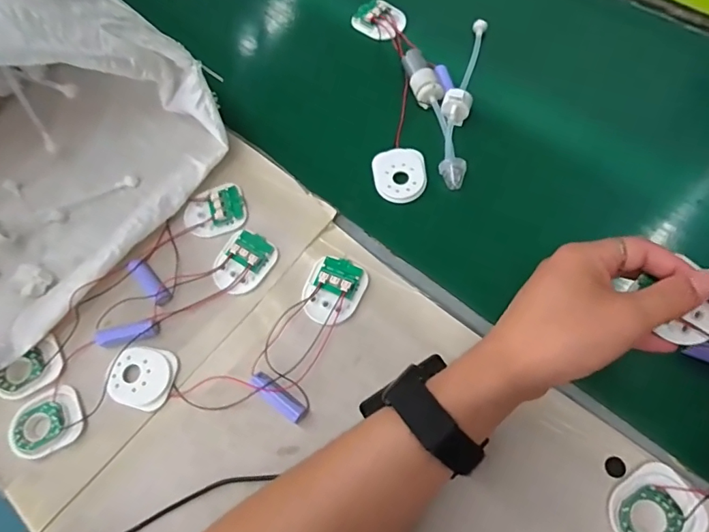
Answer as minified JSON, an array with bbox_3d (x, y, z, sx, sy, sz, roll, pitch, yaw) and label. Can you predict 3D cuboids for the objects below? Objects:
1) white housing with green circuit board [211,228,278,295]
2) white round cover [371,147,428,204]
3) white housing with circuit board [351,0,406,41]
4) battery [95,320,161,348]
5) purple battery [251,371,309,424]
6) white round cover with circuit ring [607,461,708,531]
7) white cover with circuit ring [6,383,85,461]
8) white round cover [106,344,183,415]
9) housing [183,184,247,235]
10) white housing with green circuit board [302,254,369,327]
[{"bbox_3d":[-0.097,-0.003,0.423,0.046,0.011,0.055,31,74,17],"label":"white housing with green circuit board"},{"bbox_3d":[0.042,-0.086,0.456,0.048,0.007,0.057,-5,67,4],"label":"white round cover"},{"bbox_3d":[0.026,-0.274,0.541,0.058,0.011,0.046,31,74,17],"label":"white housing with circuit board"},{"bbox_3d":[-0.192,0.056,0.411,0.053,0.011,0.017,-9,67,2],"label":"battery"},{"bbox_3d":[-0.059,0.102,0.379,0.049,0.010,0.015,34,75,18],"label":"purple battery"},{"bbox_3d":[0.195,0.161,0.320,0.057,0.011,0.047,-28,67,-6],"label":"white round cover with circuit ring"},{"bbox_3d":[-0.245,0.122,0.388,0.055,0.007,0.047,-32,68,-8],"label":"white cover with circuit ring"},{"bbox_3d":[-0.171,0.089,0.394,0.049,0.011,0.048,-1,68,2],"label":"white round cover"},{"bbox_3d":[-0.129,-0.051,0.445,0.057,0.008,0.043,-21,67,-3],"label":"housing"},{"bbox_3d":[-0.018,0.020,0.403,0.048,0.014,0.055,23,72,15],"label":"white housing with green circuit board"}]

